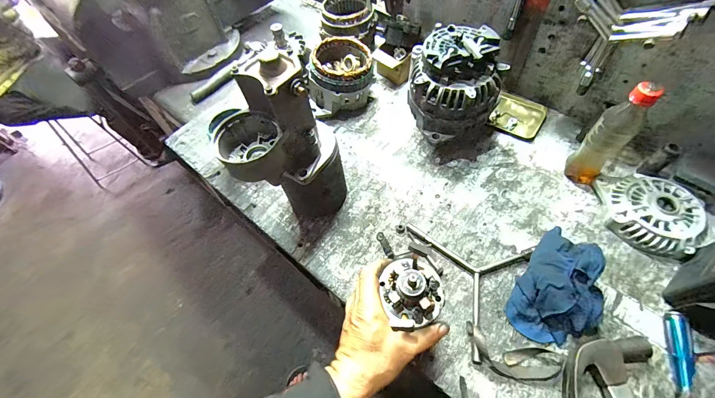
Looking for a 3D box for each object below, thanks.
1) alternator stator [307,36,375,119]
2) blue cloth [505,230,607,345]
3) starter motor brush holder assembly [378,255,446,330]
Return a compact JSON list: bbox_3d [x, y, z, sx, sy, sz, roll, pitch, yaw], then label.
[{"bbox_3d":[-0.038,-0.265,0.685,0.140,0.108,0.137,-7,59,0],"label":"alternator stator"},{"bbox_3d":[0.288,0.126,0.440,0.098,0.079,0.144,29,66,19],"label":"blue cloth"},{"bbox_3d":[0.061,0.108,0.353,0.073,0.060,0.075,-2,60,3],"label":"starter motor brush holder assembly"}]

